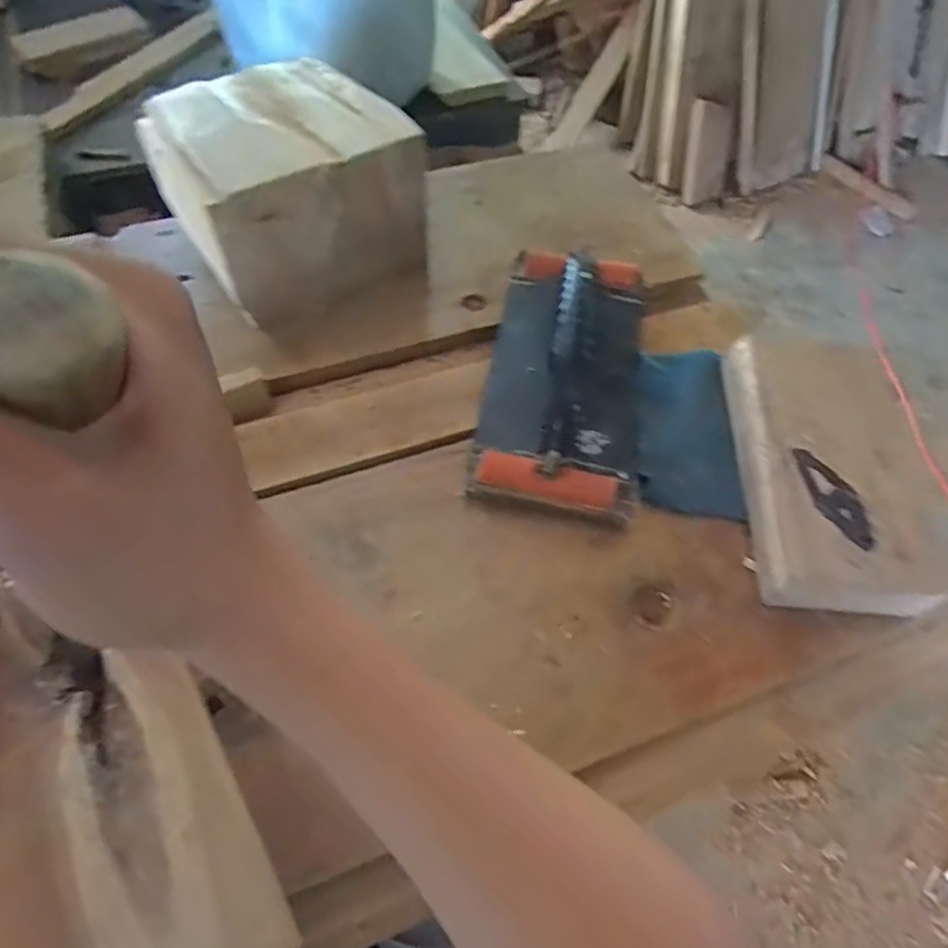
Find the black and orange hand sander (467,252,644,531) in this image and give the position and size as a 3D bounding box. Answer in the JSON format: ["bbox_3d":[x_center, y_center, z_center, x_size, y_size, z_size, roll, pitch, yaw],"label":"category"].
[{"bbox_3d":[0.061,-0.081,0.427,0.099,0.067,0.215,10,58,3],"label":"black and orange hand sander"}]

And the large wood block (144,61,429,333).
[{"bbox_3d":[-0.129,-0.202,0.468,0.148,0.102,0.140,-30,64,-20],"label":"large wood block"}]

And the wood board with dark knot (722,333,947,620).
[{"bbox_3d":[0.215,-0.003,0.398,0.106,0.037,0.170,6,58,0],"label":"wood board with dark knot"}]

